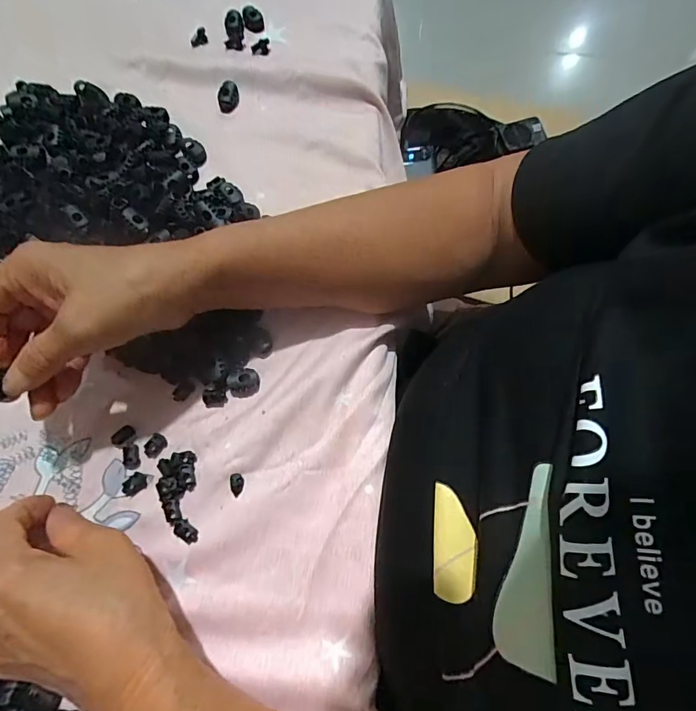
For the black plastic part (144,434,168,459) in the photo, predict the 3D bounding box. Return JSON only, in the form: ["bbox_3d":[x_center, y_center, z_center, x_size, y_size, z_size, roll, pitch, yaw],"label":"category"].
[{"bbox_3d":[-0.135,0.063,0.311,0.011,0.005,0.017,24,76,9],"label":"black plastic part"}]

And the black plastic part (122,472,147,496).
[{"bbox_3d":[-0.147,0.088,0.305,0.016,0.004,0.012,-36,76,-8],"label":"black plastic part"}]

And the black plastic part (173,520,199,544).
[{"bbox_3d":[-0.106,0.116,0.294,0.017,0.004,0.010,31,77,10],"label":"black plastic part"}]

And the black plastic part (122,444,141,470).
[{"bbox_3d":[-0.152,0.071,0.310,0.012,0.004,0.017,-19,74,-4],"label":"black plastic part"}]

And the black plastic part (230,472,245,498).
[{"bbox_3d":[-0.075,0.087,0.300,0.009,0.004,0.015,-5,73,0],"label":"black plastic part"}]

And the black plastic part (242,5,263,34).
[{"bbox_3d":[-0.090,-0.318,0.422,0.019,0.015,0.021,-12,73,-2],"label":"black plastic part"}]

